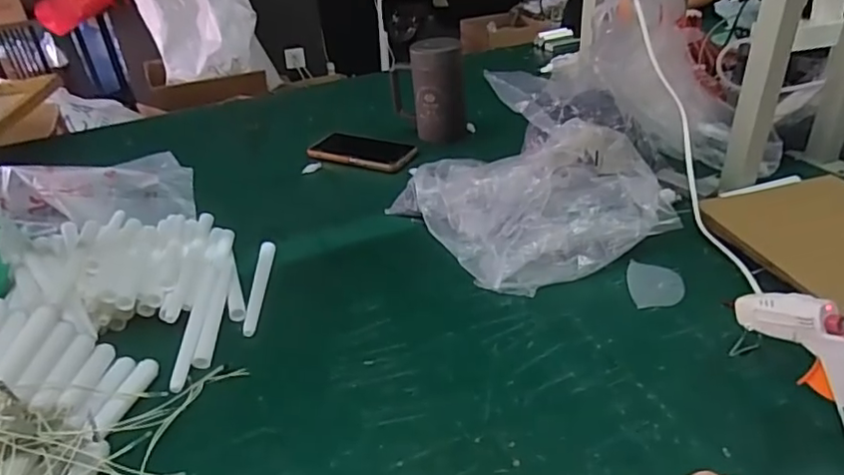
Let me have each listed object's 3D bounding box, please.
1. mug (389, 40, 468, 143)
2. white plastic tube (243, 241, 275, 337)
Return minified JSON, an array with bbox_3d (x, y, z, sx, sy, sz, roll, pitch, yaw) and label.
[{"bbox_3d":[0.012,-0.241,0.959,0.110,0.163,0.069,-9,33,-7],"label":"mug"},{"bbox_3d":[-0.180,0.052,0.656,0.016,0.009,0.155,-5,33,-2],"label":"white plastic tube"}]

